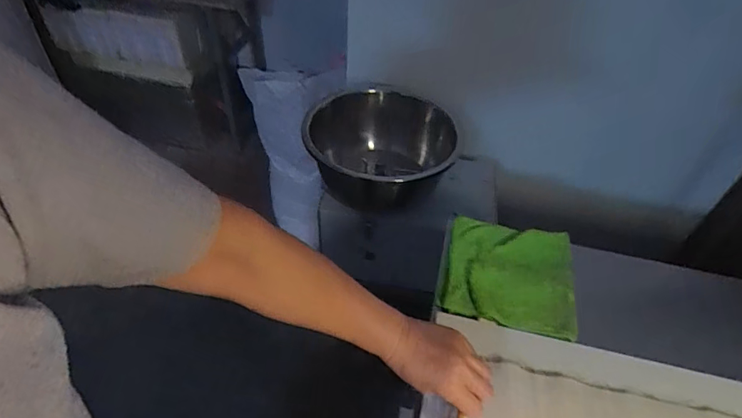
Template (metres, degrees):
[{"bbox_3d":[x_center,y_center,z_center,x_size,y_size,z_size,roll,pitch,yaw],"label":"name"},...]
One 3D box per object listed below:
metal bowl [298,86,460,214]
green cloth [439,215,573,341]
[{"bbox_3d":[0.032,-0.159,1.206,0.359,0.181,0.437,11,45,6],"label":"metal bowl"},{"bbox_3d":[0.218,0.100,0.703,0.190,0.024,0.199,12,44,8],"label":"green cloth"}]

